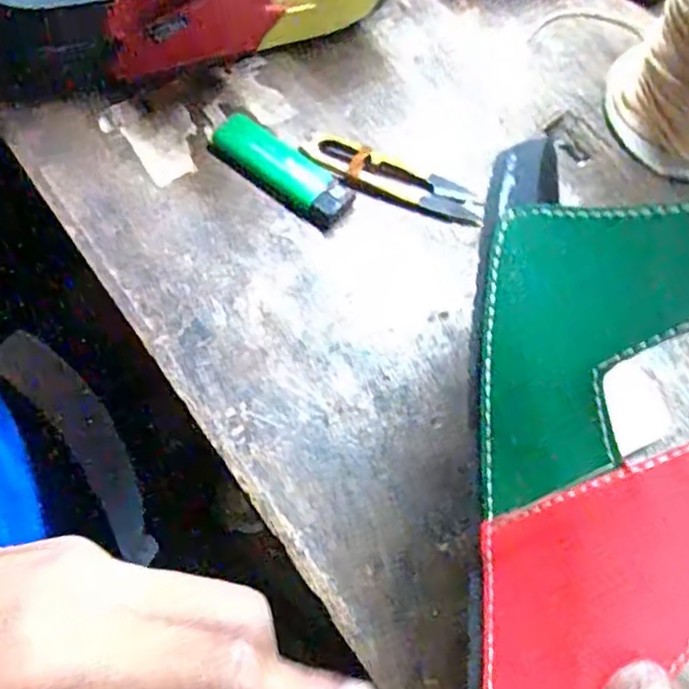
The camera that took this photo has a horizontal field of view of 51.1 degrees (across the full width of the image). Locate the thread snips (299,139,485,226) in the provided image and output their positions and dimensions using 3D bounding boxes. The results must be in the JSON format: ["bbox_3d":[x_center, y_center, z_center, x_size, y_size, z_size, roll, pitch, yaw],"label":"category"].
[{"bbox_3d":[0.027,-0.087,0.376,0.095,0.013,0.023,18,66,4],"label":"thread snips"}]

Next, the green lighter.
[{"bbox_3d":[-0.031,-0.091,0.372,0.079,0.014,0.023,36,68,12],"label":"green lighter"}]

